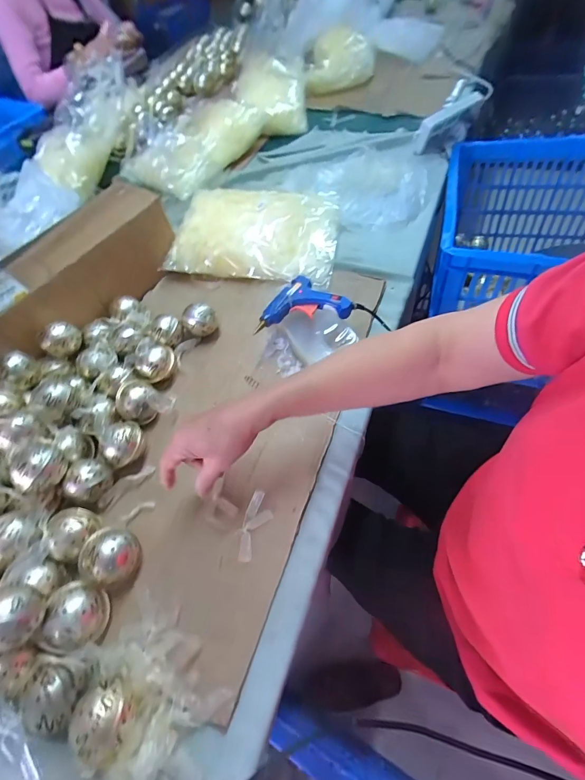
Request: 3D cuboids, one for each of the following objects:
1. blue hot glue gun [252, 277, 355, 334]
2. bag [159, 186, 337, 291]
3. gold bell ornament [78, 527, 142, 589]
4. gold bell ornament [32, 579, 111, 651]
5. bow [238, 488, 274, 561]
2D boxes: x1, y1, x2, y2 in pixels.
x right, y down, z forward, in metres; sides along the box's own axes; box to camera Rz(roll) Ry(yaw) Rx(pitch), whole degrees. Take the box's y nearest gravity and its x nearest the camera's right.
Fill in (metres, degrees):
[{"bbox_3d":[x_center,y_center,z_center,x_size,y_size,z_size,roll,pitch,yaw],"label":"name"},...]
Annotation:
[{"bbox_3d":[0.010,-0.131,0.528,0.134,0.024,0.081,-15,57,-2],"label":"blue hot glue gun"},{"bbox_3d":[-0.063,-0.297,0.662,0.289,0.066,0.214,5,59,11],"label":"bag"},{"bbox_3d":[-0.198,0.181,0.392,0.055,0.044,0.057,-3,57,5],"label":"gold bell ornament"},{"bbox_3d":[-0.220,0.228,0.365,0.054,0.038,0.059,1,58,8],"label":"gold bell ornament"},{"bbox_3d":[-0.045,0.155,0.412,0.030,0.010,0.074,18,62,18],"label":"bow"}]

